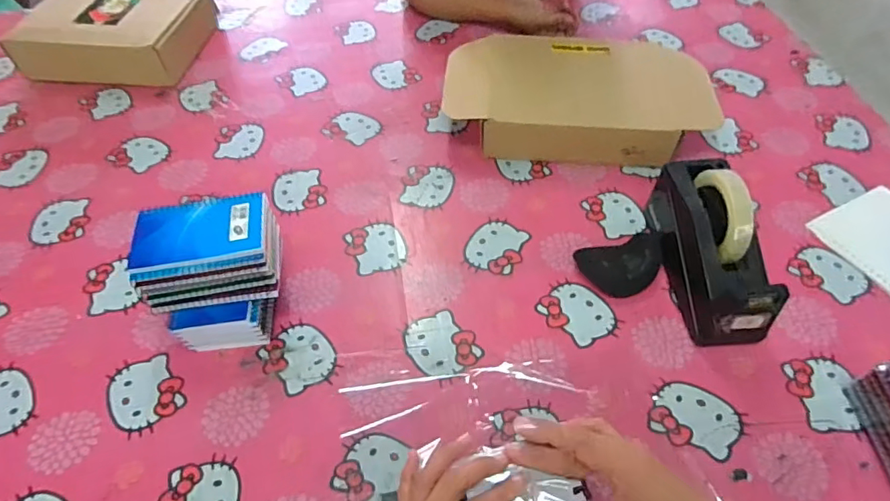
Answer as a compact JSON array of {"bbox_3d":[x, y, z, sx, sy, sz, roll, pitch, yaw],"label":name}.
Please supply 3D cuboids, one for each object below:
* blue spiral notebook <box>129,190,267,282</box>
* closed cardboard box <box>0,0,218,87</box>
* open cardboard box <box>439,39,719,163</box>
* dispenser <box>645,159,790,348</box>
[{"bbox_3d":[-0.255,-0.017,0.537,0.133,0.012,0.090,-7,54,-3],"label":"blue spiral notebook"},{"bbox_3d":[-0.582,-0.393,0.915,0.278,0.090,0.215,5,54,6],"label":"closed cardboard box"},{"bbox_3d":[0.193,-0.228,0.770,0.371,0.081,0.203,5,54,6],"label":"open cardboard box"},{"bbox_3d":[0.302,-0.008,0.575,0.070,0.128,0.210,-5,54,-1],"label":"dispenser"}]

